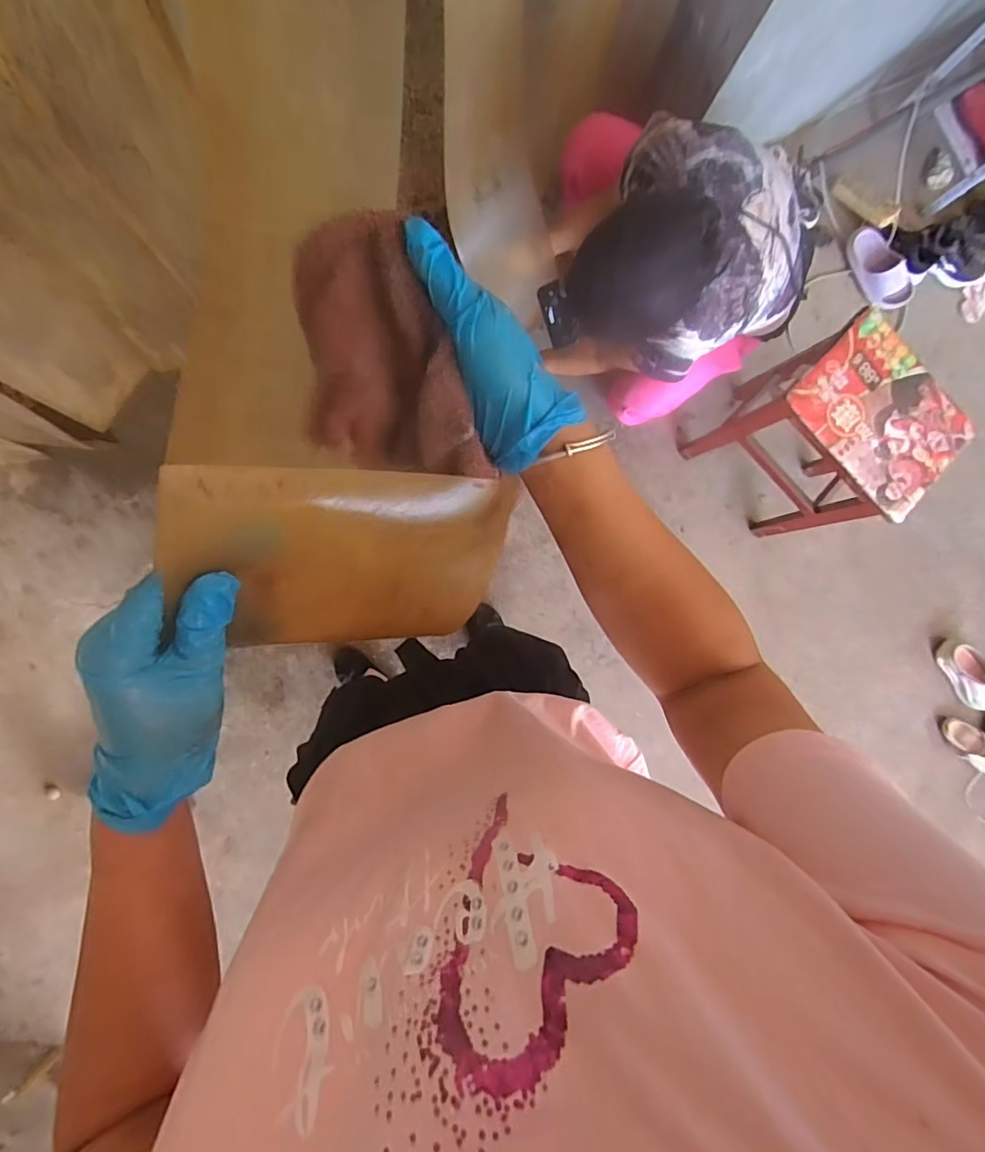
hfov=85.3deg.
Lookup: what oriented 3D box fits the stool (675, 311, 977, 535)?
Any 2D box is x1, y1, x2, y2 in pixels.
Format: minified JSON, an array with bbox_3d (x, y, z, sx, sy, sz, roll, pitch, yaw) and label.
[{"bbox_3d":[0.777,-0.330,1.317,0.363,0.458,0.281,43,85,-4],"label":"stool"}]

